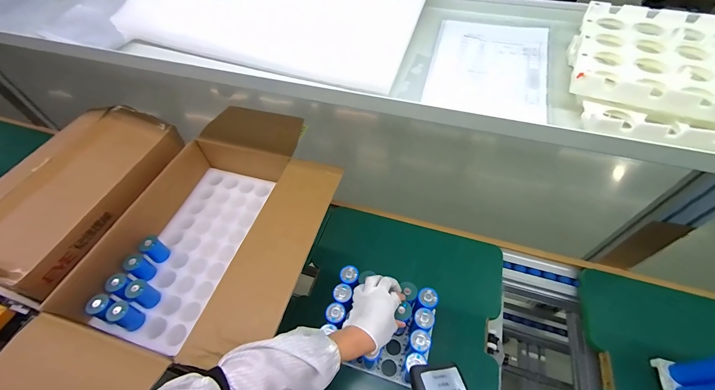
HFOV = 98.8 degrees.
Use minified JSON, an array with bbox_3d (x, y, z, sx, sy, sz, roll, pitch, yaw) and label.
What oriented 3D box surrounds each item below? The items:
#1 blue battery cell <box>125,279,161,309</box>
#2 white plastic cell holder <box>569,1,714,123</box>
[{"bbox_3d":[-0.457,0.209,0.653,0.039,0.067,0.039,-1,53,1],"label":"blue battery cell"},{"bbox_3d":[0.386,-0.152,0.352,0.234,0.031,0.182,20,56,16],"label":"white plastic cell holder"}]

